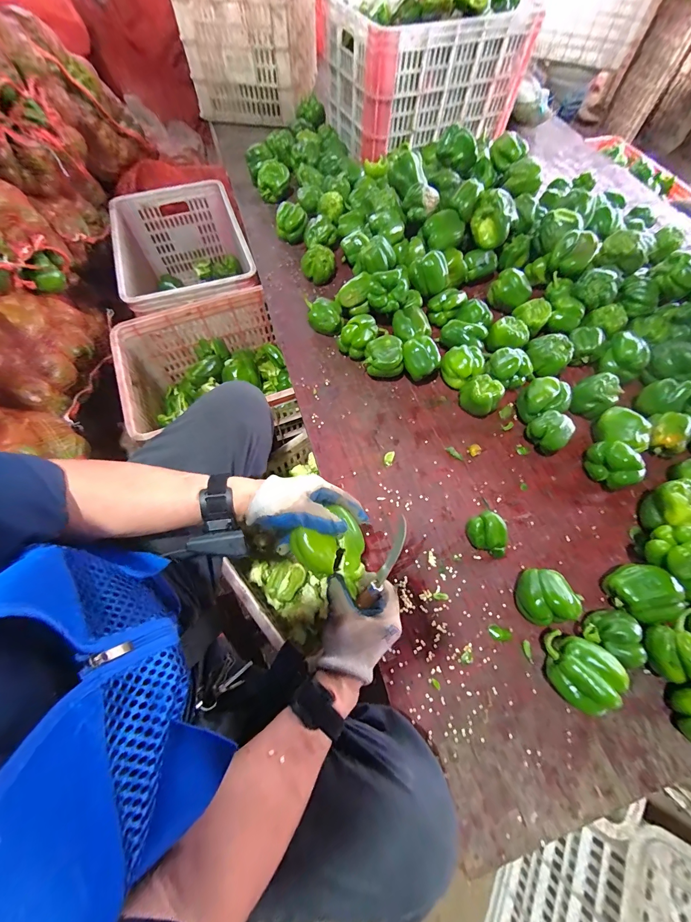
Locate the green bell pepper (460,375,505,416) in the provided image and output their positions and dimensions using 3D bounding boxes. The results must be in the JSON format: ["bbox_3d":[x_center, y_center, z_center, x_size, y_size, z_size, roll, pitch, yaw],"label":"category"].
[{"bbox_3d":[0.254,-0.119,0.638,0.068,0.060,0.062,1,65,-1],"label":"green bell pepper"}]

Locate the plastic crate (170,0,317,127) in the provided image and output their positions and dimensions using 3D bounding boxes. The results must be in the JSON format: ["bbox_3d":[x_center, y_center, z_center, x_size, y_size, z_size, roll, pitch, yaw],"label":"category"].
[{"bbox_3d":[-0.289,-1.396,1.098,0.362,0.267,0.477,5,65,1],"label":"plastic crate"}]

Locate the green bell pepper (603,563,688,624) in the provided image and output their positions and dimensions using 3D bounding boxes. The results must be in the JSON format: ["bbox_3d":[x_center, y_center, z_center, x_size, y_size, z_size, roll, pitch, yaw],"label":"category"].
[{"bbox_3d":[0.432,0.193,0.491,0.079,0.072,0.079,-7,65,-5],"label":"green bell pepper"}]

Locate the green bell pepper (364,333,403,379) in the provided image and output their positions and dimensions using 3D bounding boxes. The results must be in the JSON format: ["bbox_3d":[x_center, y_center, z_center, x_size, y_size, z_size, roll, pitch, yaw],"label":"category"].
[{"bbox_3d":[0.074,-0.201,0.669,0.073,0.068,0.074,-4,65,-3],"label":"green bell pepper"}]

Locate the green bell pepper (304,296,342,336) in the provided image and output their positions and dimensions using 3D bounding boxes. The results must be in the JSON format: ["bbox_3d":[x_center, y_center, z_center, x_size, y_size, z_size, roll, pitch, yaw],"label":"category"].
[{"bbox_3d":[-0.045,-0.312,0.719,0.078,0.055,0.068,-2,65,-2],"label":"green bell pepper"}]

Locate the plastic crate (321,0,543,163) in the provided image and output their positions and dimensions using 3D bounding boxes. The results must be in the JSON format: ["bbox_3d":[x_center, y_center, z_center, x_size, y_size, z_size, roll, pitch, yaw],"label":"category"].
[{"bbox_3d":[0.214,-1.101,0.937,0.481,0.230,0.301,-22,67,-11],"label":"plastic crate"}]

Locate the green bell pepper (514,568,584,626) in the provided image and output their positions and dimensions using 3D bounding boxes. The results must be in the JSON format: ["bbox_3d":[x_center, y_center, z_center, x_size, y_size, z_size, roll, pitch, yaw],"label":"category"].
[{"bbox_3d":[0.294,0.197,0.489,0.075,0.071,0.072,1,65,-1],"label":"green bell pepper"}]

